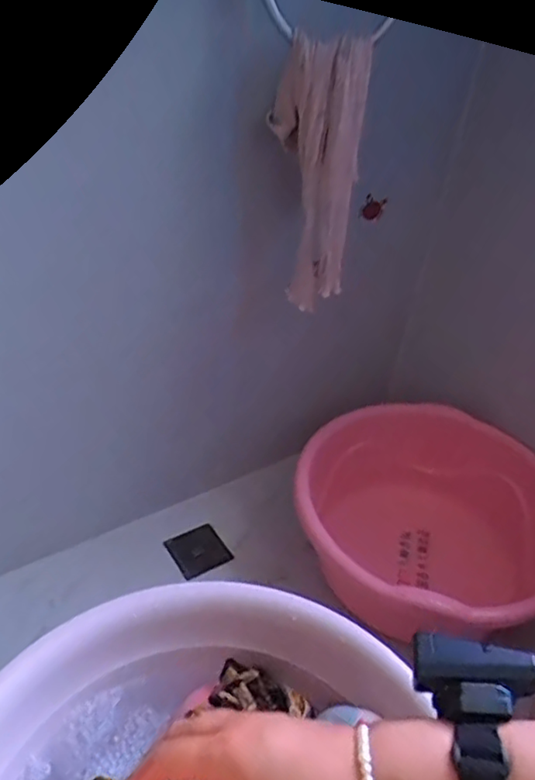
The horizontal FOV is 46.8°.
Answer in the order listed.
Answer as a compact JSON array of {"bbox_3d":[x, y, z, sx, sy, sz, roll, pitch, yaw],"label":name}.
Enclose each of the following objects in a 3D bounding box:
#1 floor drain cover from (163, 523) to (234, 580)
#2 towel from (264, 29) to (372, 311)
[{"bbox_3d":[-0.128,0.297,1.146,0.095,0.013,0.093,-23,50,-21],"label":"floor drain cover"},{"bbox_3d":[0.060,-0.274,0.828,0.114,0.346,0.036,4,38,-2],"label":"towel"}]

